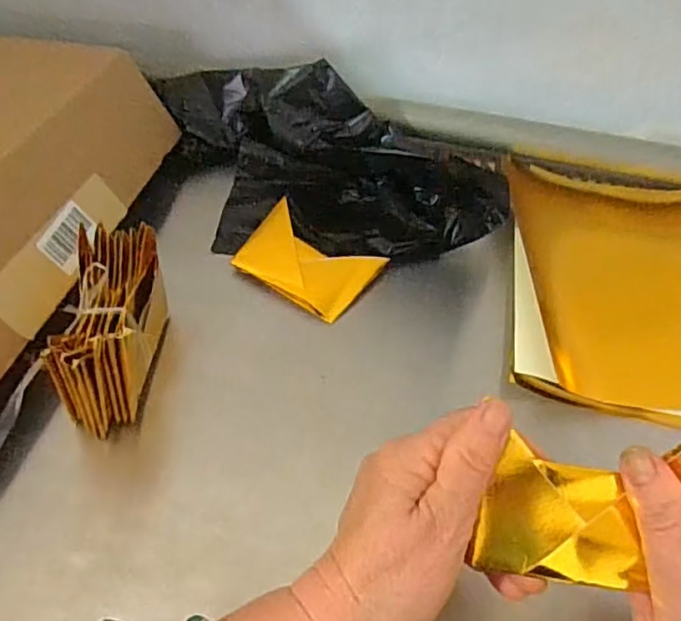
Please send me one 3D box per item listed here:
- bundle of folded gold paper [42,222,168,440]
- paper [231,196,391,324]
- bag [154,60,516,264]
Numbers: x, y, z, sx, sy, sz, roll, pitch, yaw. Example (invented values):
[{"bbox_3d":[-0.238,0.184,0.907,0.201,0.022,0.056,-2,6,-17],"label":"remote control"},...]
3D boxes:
[{"bbox_3d":[-0.140,0.015,0.389,0.047,0.085,0.115,0,47,-3],"label":"bundle of folded gold paper"},{"bbox_3d":[-0.025,-0.038,0.480,0.098,0.006,0.070,31,64,11],"label":"paper"},{"bbox_3d":[-0.012,-0.144,0.532,0.281,0.081,0.220,-10,49,-12],"label":"bag"}]

